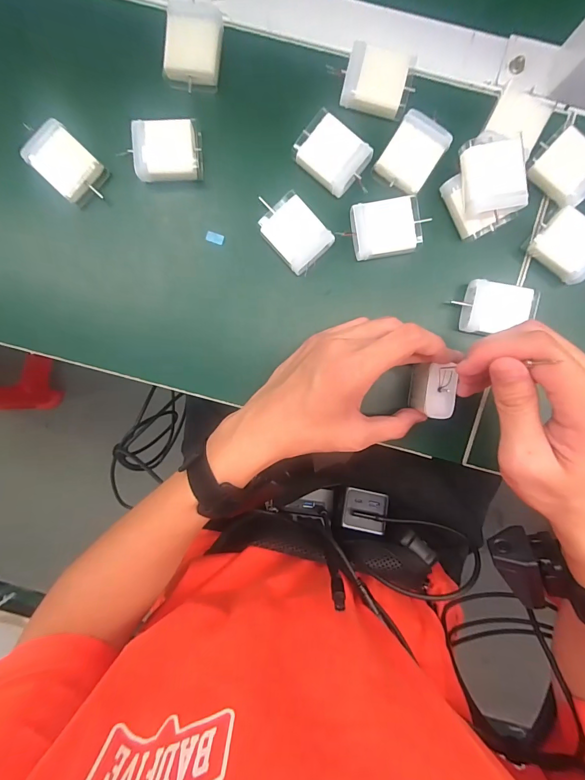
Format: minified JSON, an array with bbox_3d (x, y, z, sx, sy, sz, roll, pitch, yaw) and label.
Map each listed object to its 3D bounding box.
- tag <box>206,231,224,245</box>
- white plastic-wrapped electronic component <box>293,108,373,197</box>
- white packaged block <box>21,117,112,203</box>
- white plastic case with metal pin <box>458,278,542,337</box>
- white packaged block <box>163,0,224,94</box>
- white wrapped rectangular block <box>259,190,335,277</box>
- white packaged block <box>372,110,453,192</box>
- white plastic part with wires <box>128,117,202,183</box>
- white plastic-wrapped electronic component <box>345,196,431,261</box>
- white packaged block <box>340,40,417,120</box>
[{"bbox_3d":[-0.065,-0.127,0.301,0.015,0.004,0.008,19,97,0],"label":"tag"},{"bbox_3d":[0.033,-0.184,0.284,0.058,0.009,0.042,37,96,-2],"label":"white plastic-wrapped electronic component"},{"bbox_3d":[-0.182,-0.181,0.292,0.053,0.023,0.040,45,96,-3],"label":"white packaged block"},{"bbox_3d":[0.168,-0.065,0.293,0.054,0.021,0.041,7,96,1],"label":"white plastic case with metal pin"},{"bbox_3d":[-0.077,-0.267,0.283,0.040,0.018,0.058,8,96,1],"label":"white packaged block"},{"bbox_3d":[0.001,-0.127,0.293,0.057,0.017,0.041,45,96,-3],"label":"white wrapped rectangular block"},{"bbox_3d":[0.094,-0.185,0.283,0.041,0.012,0.053,31,96,-2],"label":"white packaged block"},{"bbox_3d":[-0.100,-0.190,0.289,0.048,0.020,0.042,-3,96,2],"label":"white plastic part with wires"},{"bbox_3d":[0.074,-0.129,0.290,0.054,0.018,0.042,-8,96,3],"label":"white plastic-wrapped electronic component"},{"bbox_3d":[0.067,-0.240,0.277,0.050,0.009,0.045,14,97,0],"label":"white packaged block"}]

